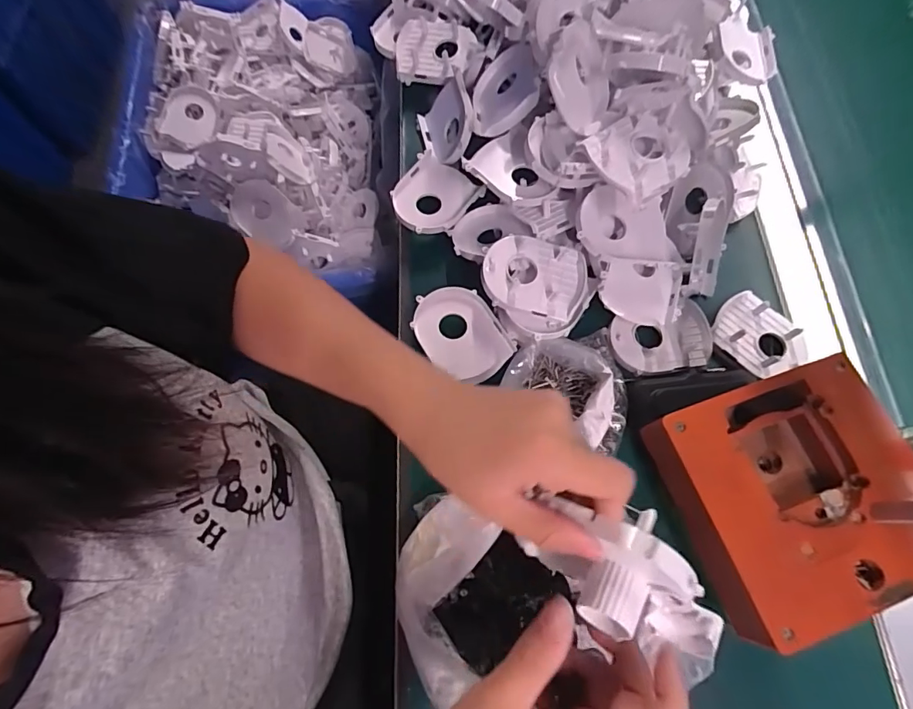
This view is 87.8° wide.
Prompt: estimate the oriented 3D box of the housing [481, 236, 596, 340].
[{"bbox_3d":[0.066,-0.058,0.396,0.087,0.034,0.077,33,73,10],"label":"housing"}]

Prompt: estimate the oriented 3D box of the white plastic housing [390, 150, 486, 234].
[{"bbox_3d":[-0.023,-0.145,0.444,0.070,0.019,0.075,38,74,11],"label":"white plastic housing"}]

